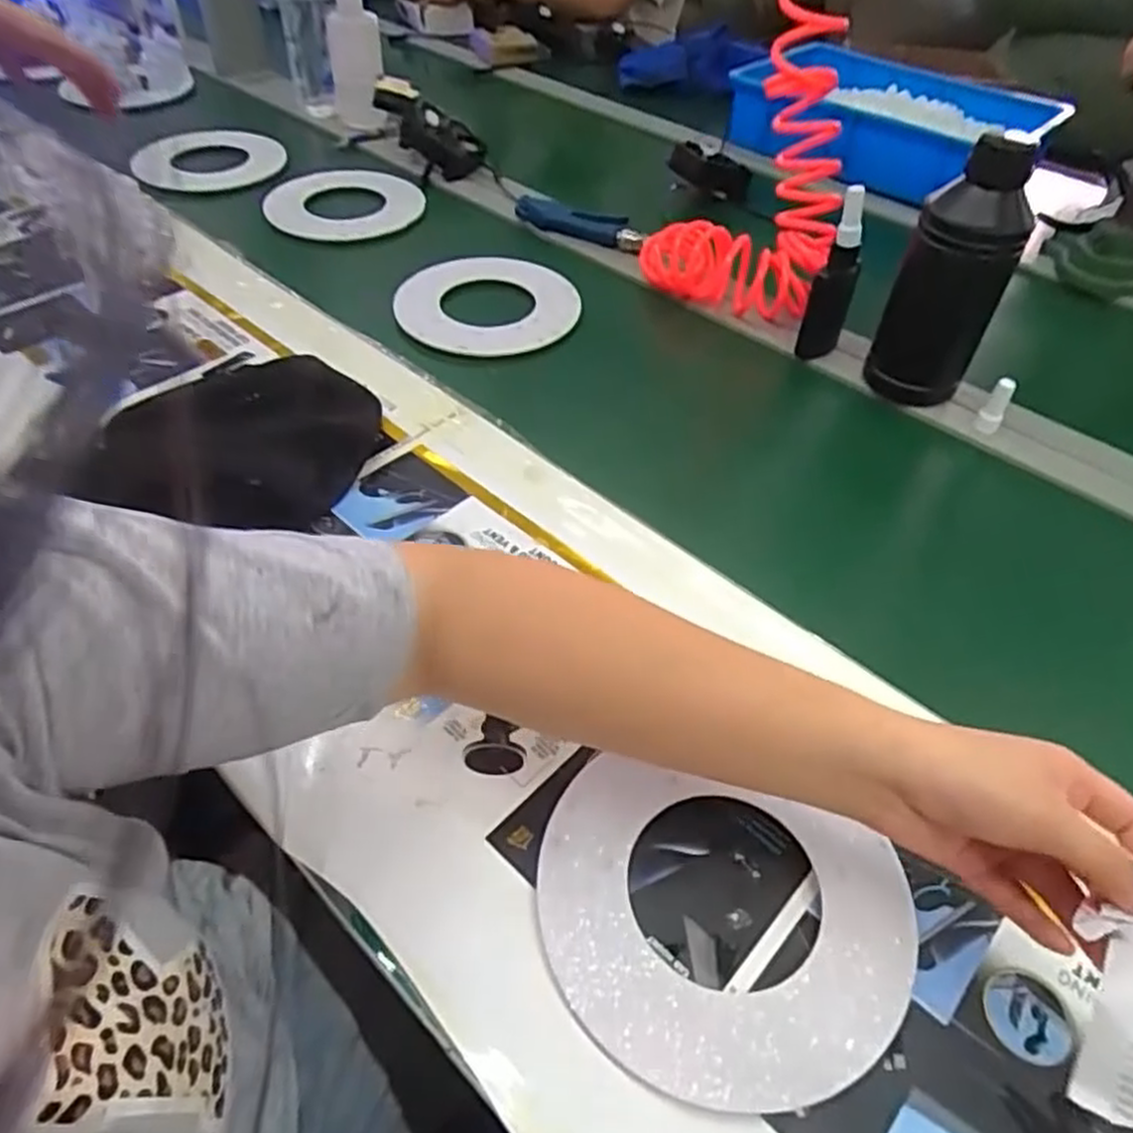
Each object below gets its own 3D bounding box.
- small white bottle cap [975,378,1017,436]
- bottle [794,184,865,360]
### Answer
[{"bbox_3d":[0.387,-0.146,0.690,0.016,0.048,0.019,-26,54,-23],"label":"small white bottle cap"},{"bbox_3d":[0.250,-0.265,0.720,0.038,0.160,0.030,15,49,10],"label":"bottle"}]

